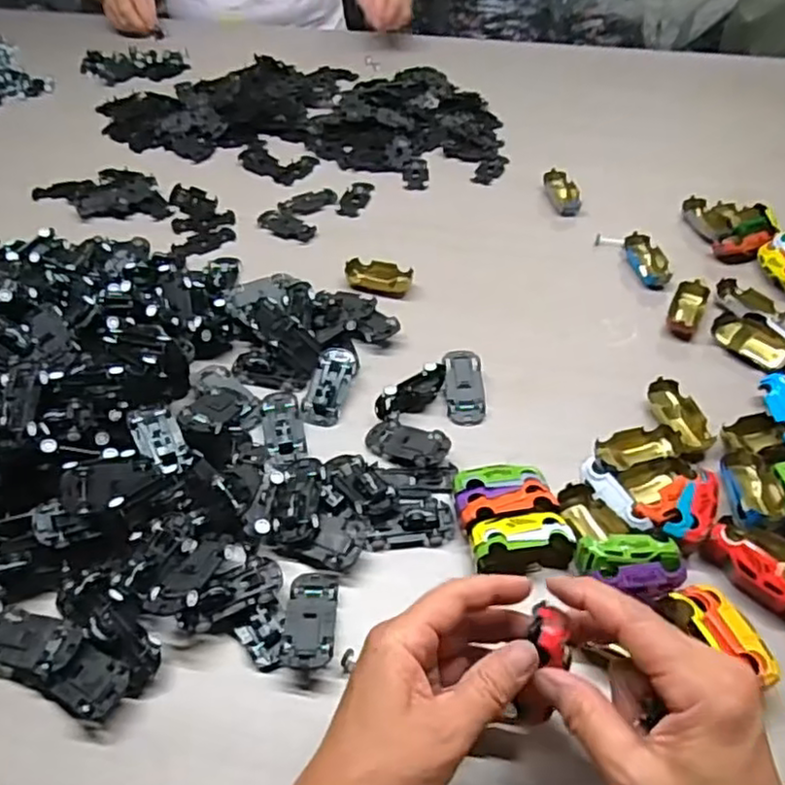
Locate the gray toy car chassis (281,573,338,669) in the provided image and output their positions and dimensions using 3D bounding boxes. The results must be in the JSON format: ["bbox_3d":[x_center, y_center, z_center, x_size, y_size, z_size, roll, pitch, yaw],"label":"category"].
[{"bbox_3d":[-0.049,0.135,0.397,0.029,0.014,0.064,0,47,-1],"label":"gray toy car chassis"}]

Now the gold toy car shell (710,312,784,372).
[{"bbox_3d":[0.306,-0.042,0.551,0.029,0.025,0.071,-27,53,-23],"label":"gold toy car shell"}]

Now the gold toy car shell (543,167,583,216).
[{"bbox_3d":[0.186,-0.218,0.722,0.032,0.022,0.064,-6,48,-6],"label":"gold toy car shell"}]

